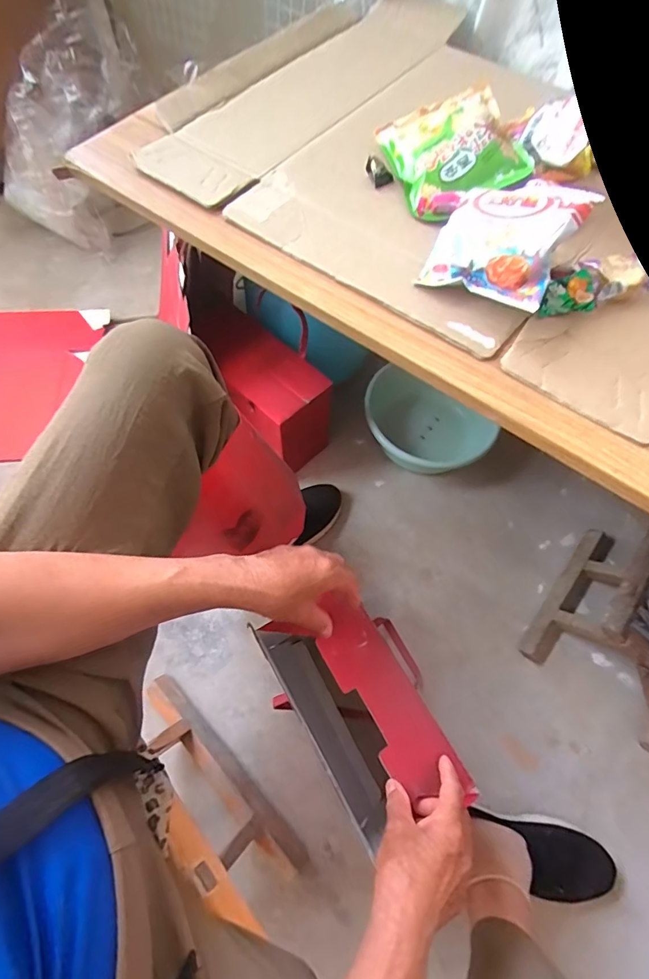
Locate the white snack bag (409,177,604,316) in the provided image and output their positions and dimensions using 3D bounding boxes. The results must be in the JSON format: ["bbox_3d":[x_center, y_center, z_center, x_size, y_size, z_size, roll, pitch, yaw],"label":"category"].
[{"bbox_3d":[0.161,-0.218,0.413,0.109,0.072,0.101,35,67,15],"label":"white snack bag"}]

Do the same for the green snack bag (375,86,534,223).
[{"bbox_3d":[0.139,-0.364,0.499,0.124,0.046,0.145,-17,66,-7],"label":"green snack bag"}]

